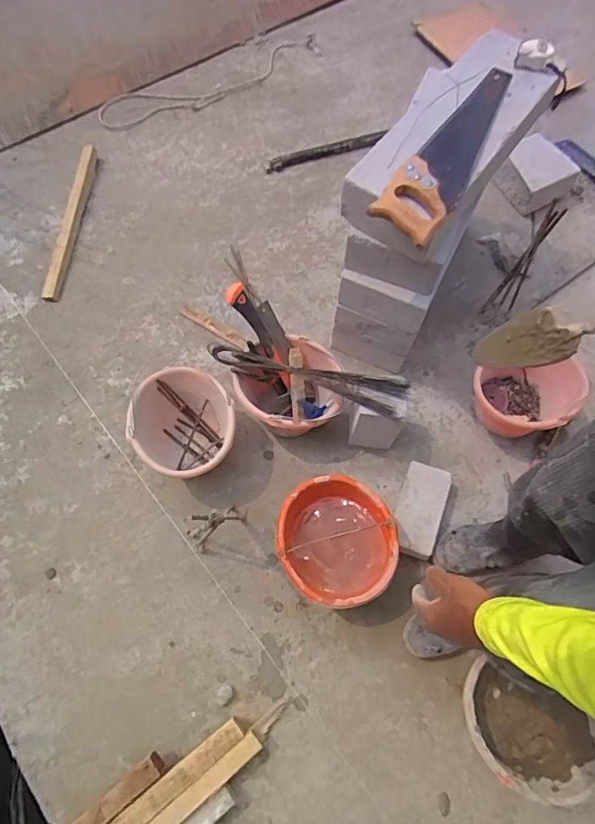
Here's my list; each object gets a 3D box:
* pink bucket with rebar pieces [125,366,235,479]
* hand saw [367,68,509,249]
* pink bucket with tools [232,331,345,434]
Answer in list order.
[{"bbox_3d":[-0.259,0.046,1.165,0.232,0.178,0.258,-34,71,-14],"label":"pink bucket with rebar pieces"},{"bbox_3d":[0.306,-0.511,0.946,0.122,0.045,0.539,29,70,11],"label":"hand saw"},{"bbox_3d":[-0.025,-0.045,1.216,0.246,0.174,0.230,0,67,0],"label":"pink bucket with tools"}]

